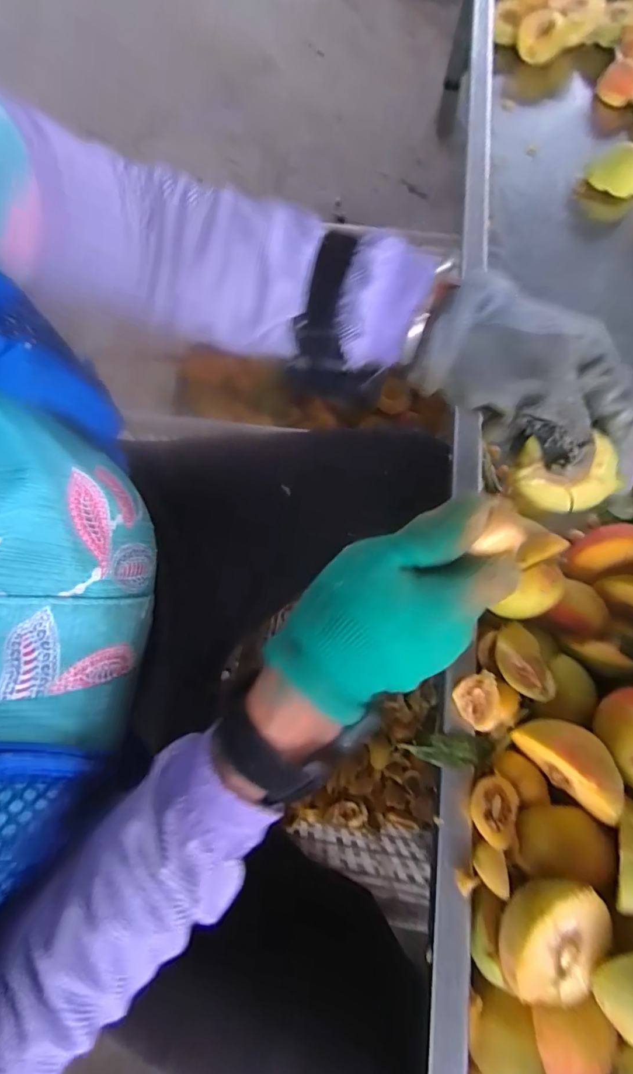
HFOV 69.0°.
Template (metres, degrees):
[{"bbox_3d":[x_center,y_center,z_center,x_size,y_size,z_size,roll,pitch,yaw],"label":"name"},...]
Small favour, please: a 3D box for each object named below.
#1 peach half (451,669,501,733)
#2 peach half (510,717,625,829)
[{"bbox_3d":[0.105,0.107,0.298,0.030,0.015,0.033,0,73,-1],"label":"peach half"},{"bbox_3d":[0.154,0.132,0.274,0.031,0.045,0.060,-41,78,-12],"label":"peach half"}]

